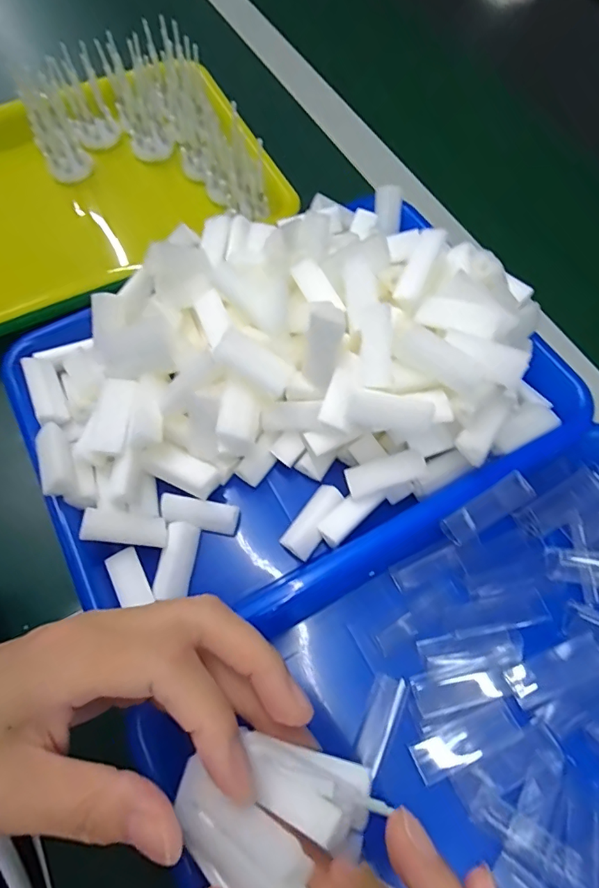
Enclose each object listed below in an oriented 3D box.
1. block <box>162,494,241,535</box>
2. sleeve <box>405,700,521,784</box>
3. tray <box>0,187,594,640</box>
[{"bbox_3d":[-0.060,0.042,0.293,0.047,0.012,0.017,15,66,-8],"label":"block"},{"bbox_3d":[0.082,0.146,0.237,0.053,0.004,0.017,-22,49,-7],"label":"sleeve"},{"bbox_3d":[-0.011,-0.048,0.302,0.319,0.078,0.249,-28,69,-12],"label":"tray"}]

